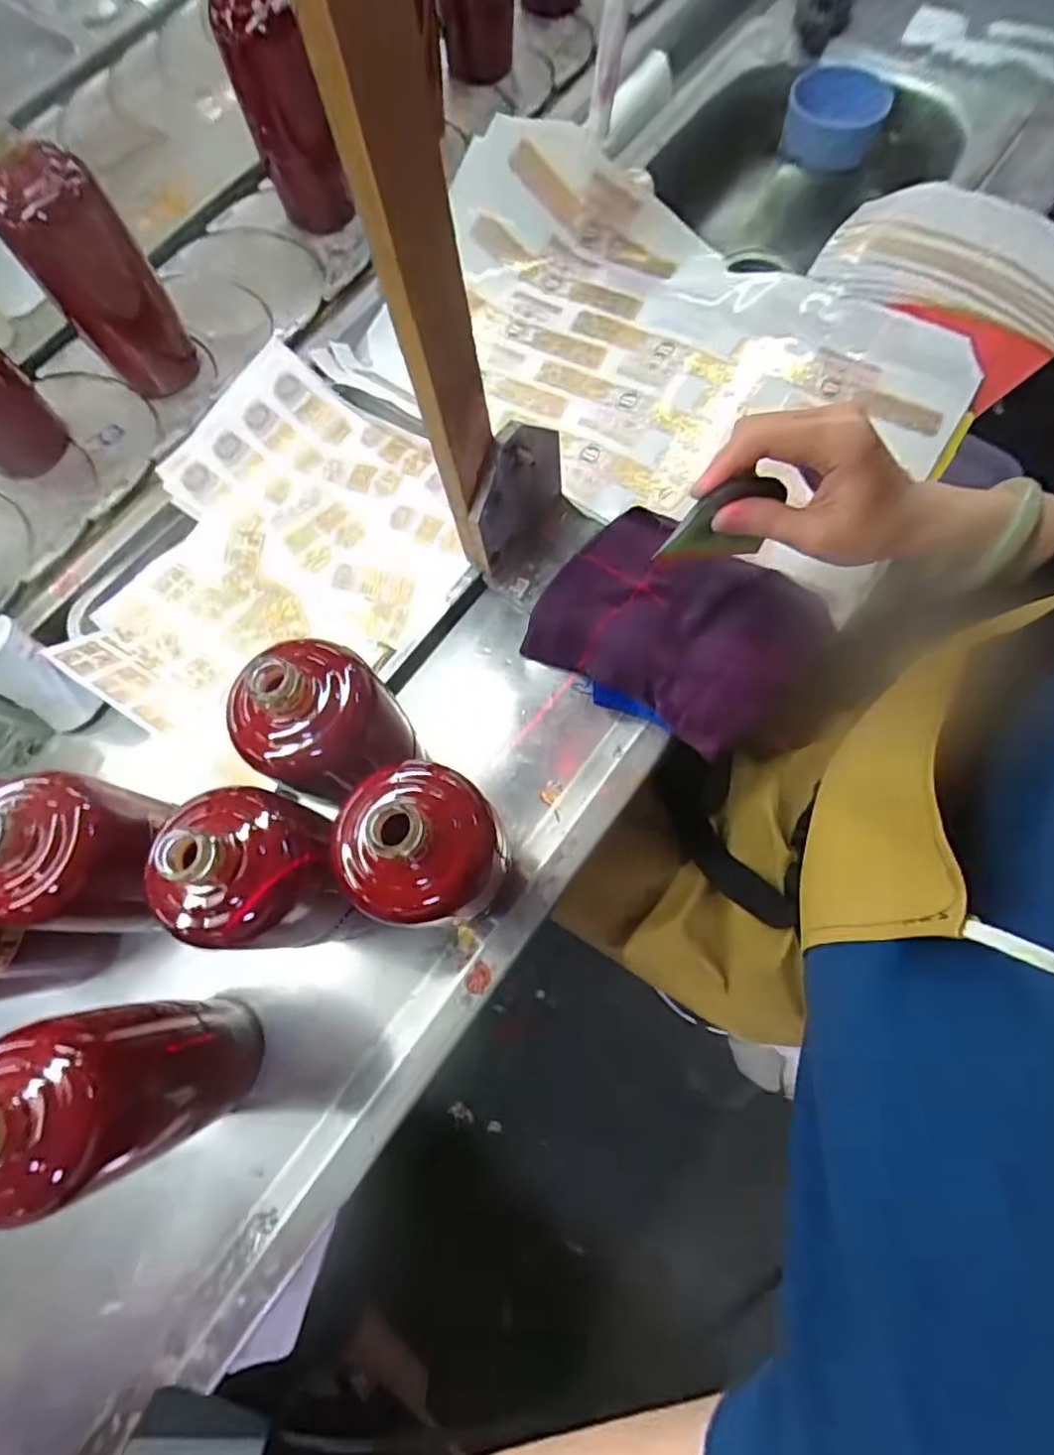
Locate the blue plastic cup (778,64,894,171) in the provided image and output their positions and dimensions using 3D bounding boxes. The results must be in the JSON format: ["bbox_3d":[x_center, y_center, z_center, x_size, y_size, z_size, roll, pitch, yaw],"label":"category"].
[{"bbox_3d":[0.374,-0.738,0.747,0.101,0.055,0.107,0,73,1],"label":"blue plastic cup"}]

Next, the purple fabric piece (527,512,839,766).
[{"bbox_3d":[0.113,-0.077,0.472,0.209,0.056,0.148,35,77,10],"label":"purple fabric piece"}]

